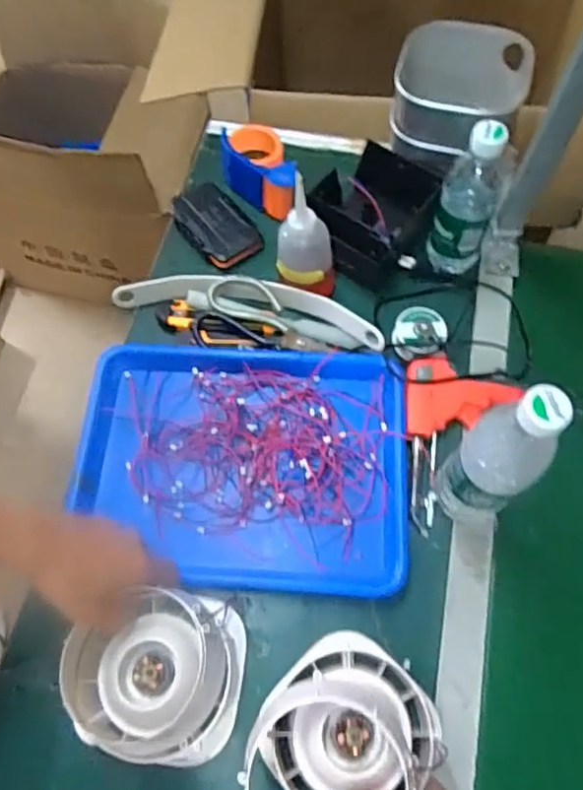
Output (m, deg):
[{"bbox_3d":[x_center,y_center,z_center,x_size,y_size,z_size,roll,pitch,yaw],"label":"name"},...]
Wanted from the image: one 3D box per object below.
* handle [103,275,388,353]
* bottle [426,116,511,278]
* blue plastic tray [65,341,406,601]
[{"bbox_3d":[-0.049,-0.106,0.690,0.310,0.035,0.055,12,66,7],"label":"handle"},{"bbox_3d":[0.193,-0.209,0.651,0.064,0.180,0.059,17,66,9],"label":"bottle"},{"bbox_3d":[-0.053,0.067,0.612,0.332,0.025,0.252,3,65,0],"label":"blue plastic tray"}]

